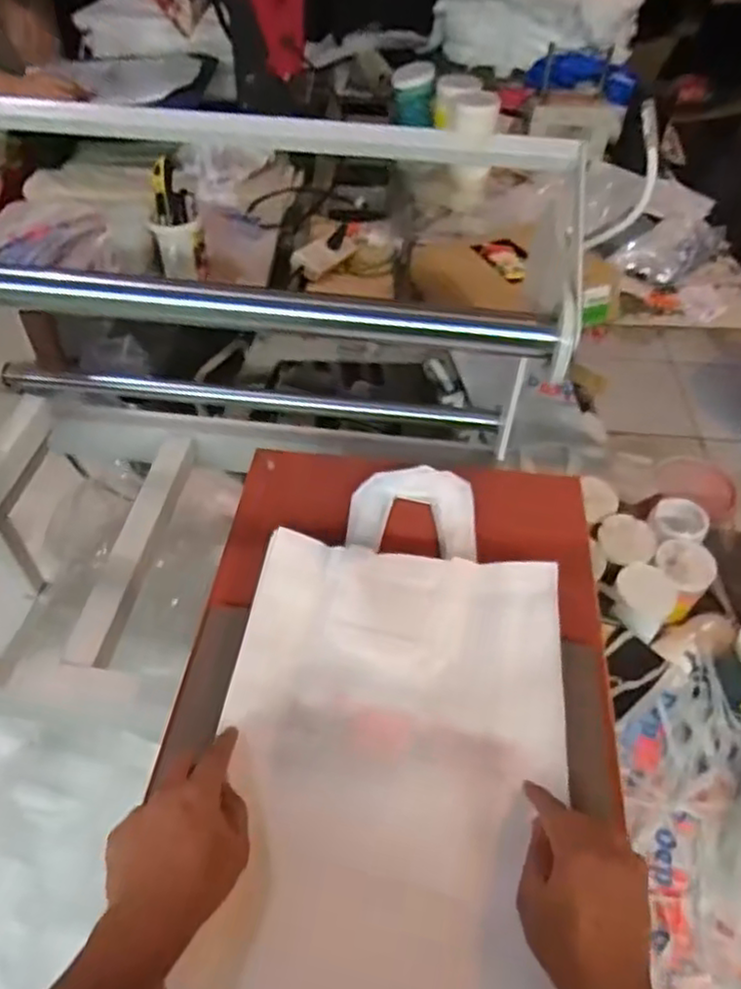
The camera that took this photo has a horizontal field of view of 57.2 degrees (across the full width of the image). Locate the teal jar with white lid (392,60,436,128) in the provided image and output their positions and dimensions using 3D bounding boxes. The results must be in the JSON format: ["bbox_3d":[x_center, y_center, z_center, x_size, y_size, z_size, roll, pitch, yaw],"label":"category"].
[{"bbox_3d":[0.098,-0.915,1.550,0.088,0.106,0.103,1,47,-1],"label":"teal jar with white lid"}]

